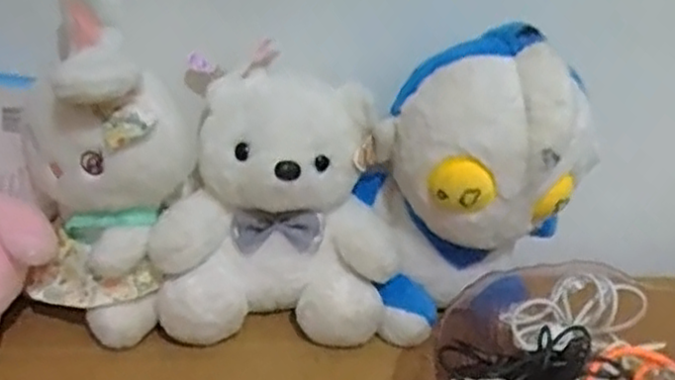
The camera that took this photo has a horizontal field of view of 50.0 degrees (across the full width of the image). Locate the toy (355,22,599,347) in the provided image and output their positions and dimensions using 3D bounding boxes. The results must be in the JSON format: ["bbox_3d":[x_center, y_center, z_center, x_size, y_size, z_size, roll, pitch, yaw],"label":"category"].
[{"bbox_3d":[0.102,0.012,0.561,0.154,0.243,0.108,1,29,-8],"label":"toy"}]

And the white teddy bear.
[{"bbox_3d":[-0.046,0.020,0.559,0.170,0.198,0.099,2,29,-6],"label":"white teddy bear"}]

